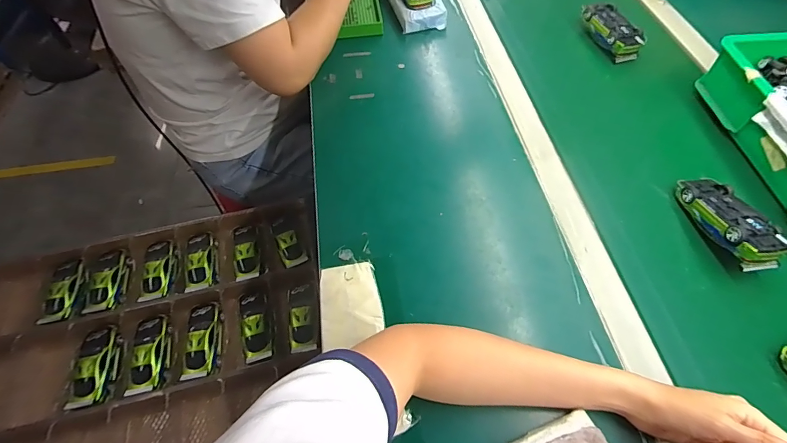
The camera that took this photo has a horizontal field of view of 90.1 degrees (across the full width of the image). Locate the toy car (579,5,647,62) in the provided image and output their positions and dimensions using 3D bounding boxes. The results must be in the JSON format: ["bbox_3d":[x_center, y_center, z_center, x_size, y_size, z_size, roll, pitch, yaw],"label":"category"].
[{"bbox_3d":[0.371,-0.325,0.672,0.052,0.036,0.122,-15,58,-8],"label":"toy car"}]

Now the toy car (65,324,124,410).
[{"bbox_3d":[-0.481,0.232,0.636,0.063,0.029,0.124,-11,58,-6],"label":"toy car"}]

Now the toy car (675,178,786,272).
[{"bbox_3d":[0.394,-0.004,0.465,0.053,0.036,0.126,-8,44,-2],"label":"toy car"}]

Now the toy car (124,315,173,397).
[{"bbox_3d":[-0.401,0.218,0.652,0.060,0.028,0.129,-19,46,-9],"label":"toy car"}]

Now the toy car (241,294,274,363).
[{"bbox_3d":[-0.232,0.175,0.662,0.047,0.028,0.119,-17,58,-9],"label":"toy car"}]

